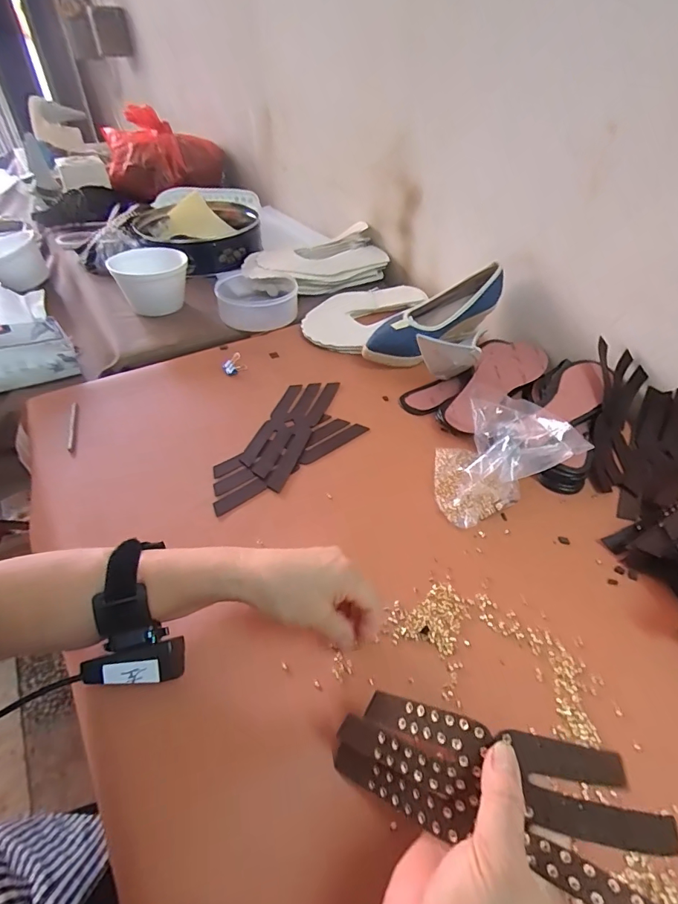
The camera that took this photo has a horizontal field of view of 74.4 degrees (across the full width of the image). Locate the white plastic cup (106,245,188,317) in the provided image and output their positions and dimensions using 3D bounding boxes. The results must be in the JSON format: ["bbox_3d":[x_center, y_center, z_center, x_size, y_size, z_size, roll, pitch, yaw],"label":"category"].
[{"bbox_3d":[-0.336,-0.308,0.799,0.121,0.076,0.139,-29,51,-29],"label":"white plastic cup"}]

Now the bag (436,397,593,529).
[{"bbox_3d":[0.169,0.000,0.499,0.125,0.094,0.126,-7,43,-9],"label":"bag"}]

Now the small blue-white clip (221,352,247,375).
[{"bbox_3d":[-0.165,-0.137,0.690,0.032,0.025,0.030,-34,53,-29],"label":"small blue-white clip"}]

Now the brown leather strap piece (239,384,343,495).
[{"bbox_3d":[-0.065,-0.035,0.600,0.067,0.004,0.210,17,46,10],"label":"brown leather strap piece"}]

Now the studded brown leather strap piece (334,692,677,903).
[{"bbox_3d":[0.092,0.196,0.258,0.202,0.056,0.071,8,44,29],"label":"studded brown leather strap piece"}]

